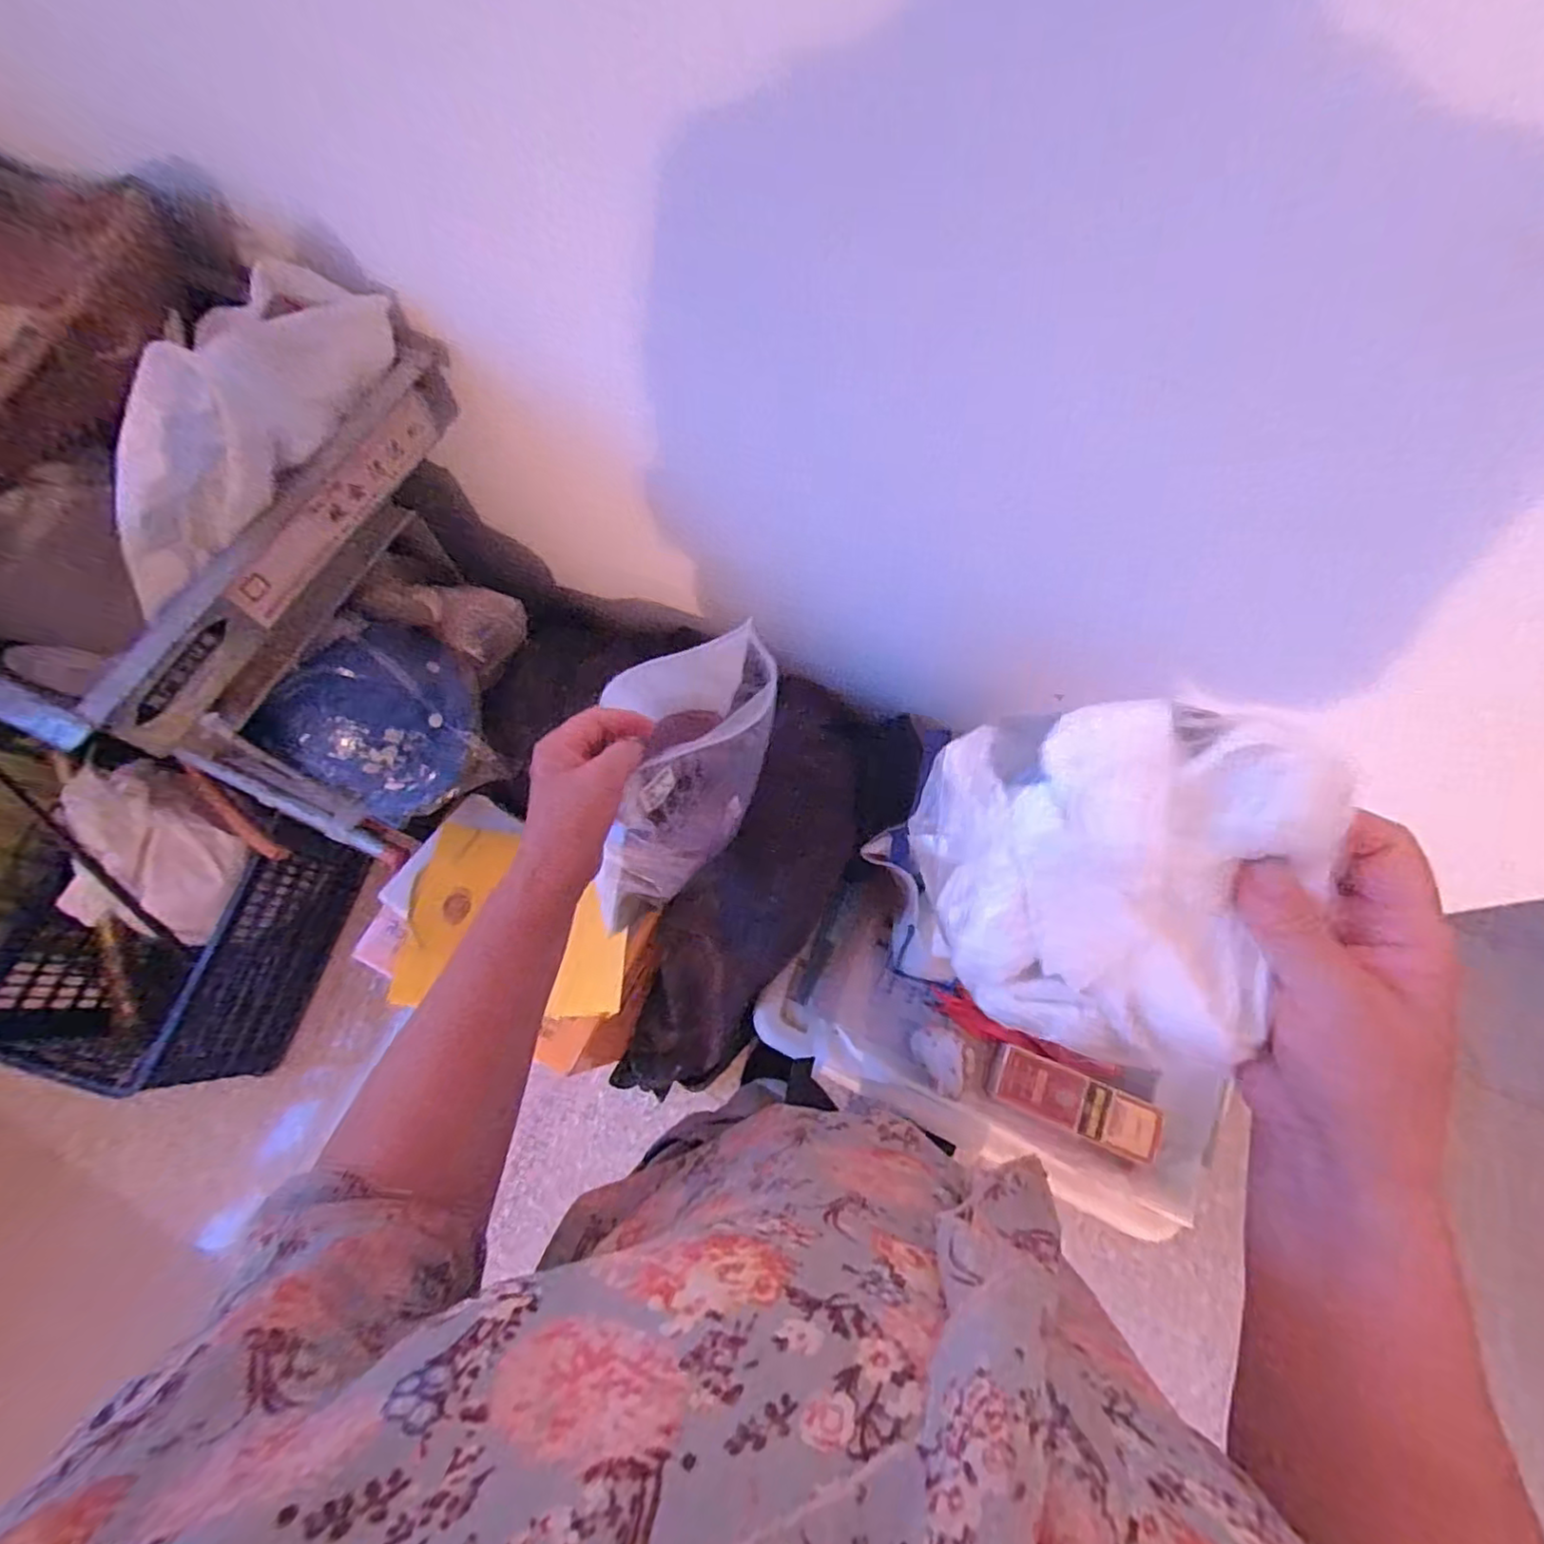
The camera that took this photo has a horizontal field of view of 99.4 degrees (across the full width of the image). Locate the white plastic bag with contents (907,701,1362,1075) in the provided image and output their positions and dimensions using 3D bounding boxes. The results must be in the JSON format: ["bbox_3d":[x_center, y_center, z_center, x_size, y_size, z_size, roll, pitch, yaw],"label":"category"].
[{"bbox_3d":[0.124,0.042,0.252,0.125,0.098,0.114,18,72,9],"label":"white plastic bag with contents"}]

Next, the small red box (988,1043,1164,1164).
[{"bbox_3d":[0.372,0.406,0.803,0.191,0.031,0.066,21,72,10],"label":"small red box"}]

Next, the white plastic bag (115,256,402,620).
[{"bbox_3d":[-0.418,-0.285,0.511,0.093,0.135,0.298,19,72,9],"label":"white plastic bag"}]

